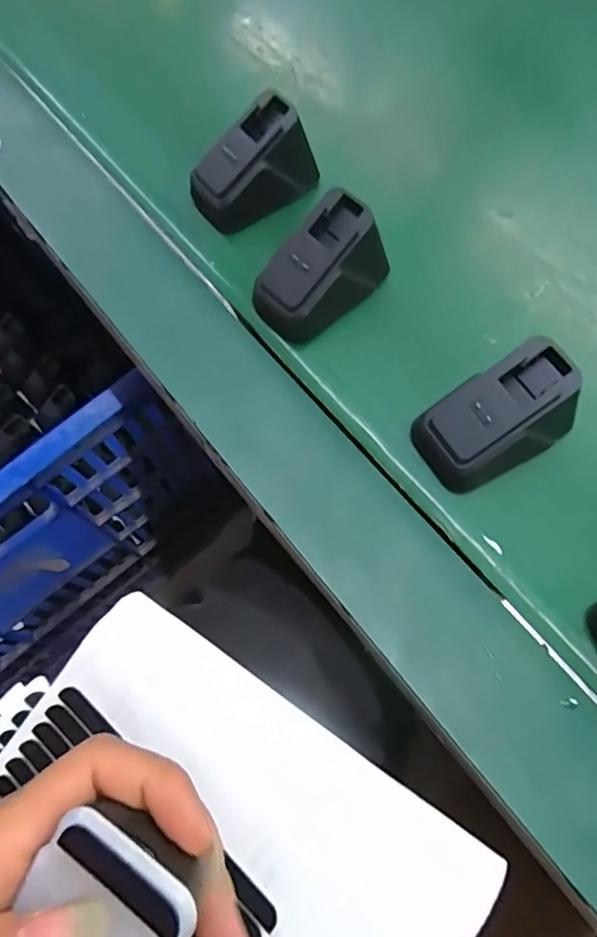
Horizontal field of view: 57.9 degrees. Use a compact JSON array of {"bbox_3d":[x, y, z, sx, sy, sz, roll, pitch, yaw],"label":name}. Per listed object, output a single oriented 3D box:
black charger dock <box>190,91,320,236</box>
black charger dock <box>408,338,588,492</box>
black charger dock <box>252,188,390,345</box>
[{"bbox_3d":[-0.025,-0.164,0.295,0.068,0.042,0.032,-35,71,-11],"label":"black charger dock"},{"bbox_3d":[0.083,-0.024,0.237,0.065,0.039,0.047,-27,69,-8],"label":"black charger dock"},{"bbox_3d":[0.012,-0.099,0.269,0.069,0.041,0.040,-34,70,-10],"label":"black charger dock"}]

